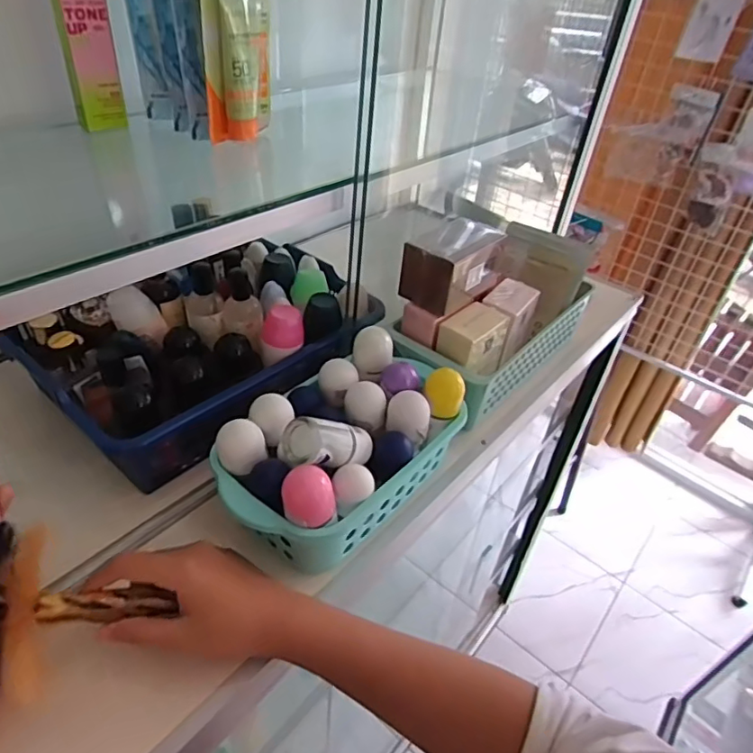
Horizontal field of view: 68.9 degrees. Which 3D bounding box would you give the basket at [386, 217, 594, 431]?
[{"bbox_3d":[0.140,-0.093,0.640,0.129,0.141,0.258,32,45,27],"label":"basket"}]

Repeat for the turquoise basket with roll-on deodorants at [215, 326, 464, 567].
[{"bbox_3d":[-0.034,0.057,0.486,0.124,0.107,0.210,31,44,26],"label":"turquoise basket with roll-on deodorants"}]

